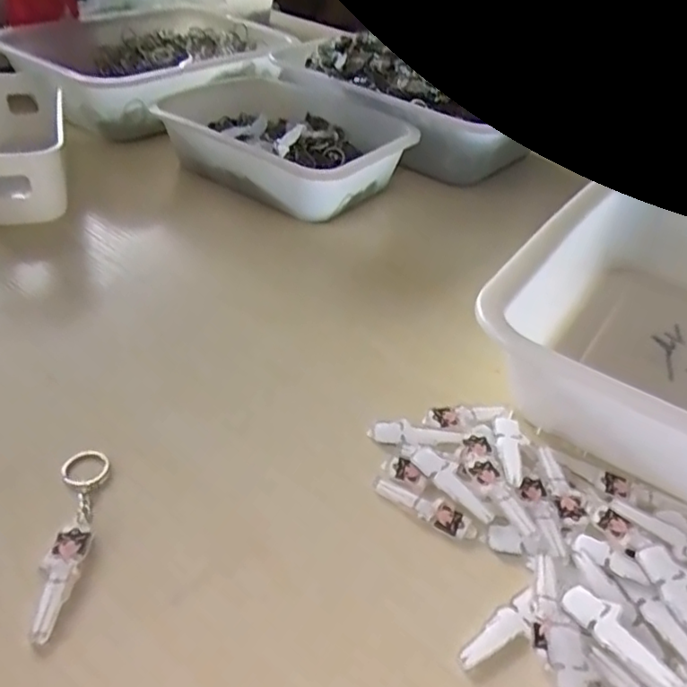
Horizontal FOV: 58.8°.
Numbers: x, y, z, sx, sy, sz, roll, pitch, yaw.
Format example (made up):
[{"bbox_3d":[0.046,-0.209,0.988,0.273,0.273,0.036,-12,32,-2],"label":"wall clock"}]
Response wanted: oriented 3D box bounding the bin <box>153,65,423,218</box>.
[{"bbox_3d":[-0.057,-0.235,0.688,0.266,0.062,0.217,29,44,25],"label":"bin"}]

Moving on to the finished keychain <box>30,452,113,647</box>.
[{"bbox_3d":[-0.137,0.095,0.310,0.023,0.006,0.110,-3,40,-11],"label":"finished keychain"}]

